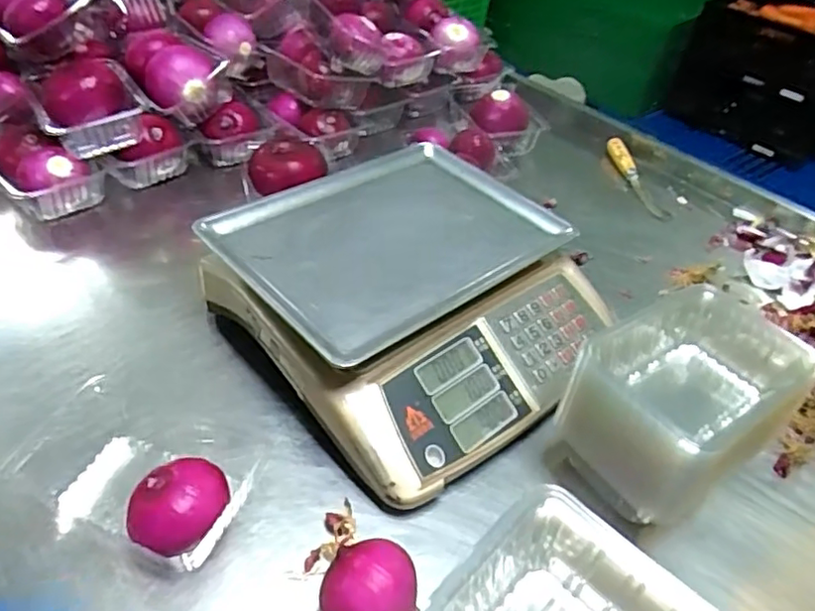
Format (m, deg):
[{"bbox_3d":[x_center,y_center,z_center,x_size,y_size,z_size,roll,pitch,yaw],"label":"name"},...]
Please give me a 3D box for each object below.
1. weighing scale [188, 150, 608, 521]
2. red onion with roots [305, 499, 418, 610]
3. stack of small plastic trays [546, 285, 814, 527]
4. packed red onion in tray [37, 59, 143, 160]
[{"bbox_3d":[0.010,-0.013,0.646,0.343,0.109,0.333,-31,54,-34],"label":"weighing scale"},{"bbox_3d":[-0.037,0.193,0.457,0.062,0.059,0.115,-12,46,-20],"label":"red onion with roots"},{"bbox_3d":[0.239,0.091,0.560,0.196,0.143,0.135,-25,51,-30],"label":"stack of small plastic trays"},{"bbox_3d":[-0.387,-0.237,0.760,0.111,0.073,0.116,-16,47,-23],"label":"packed red onion in tray"}]

